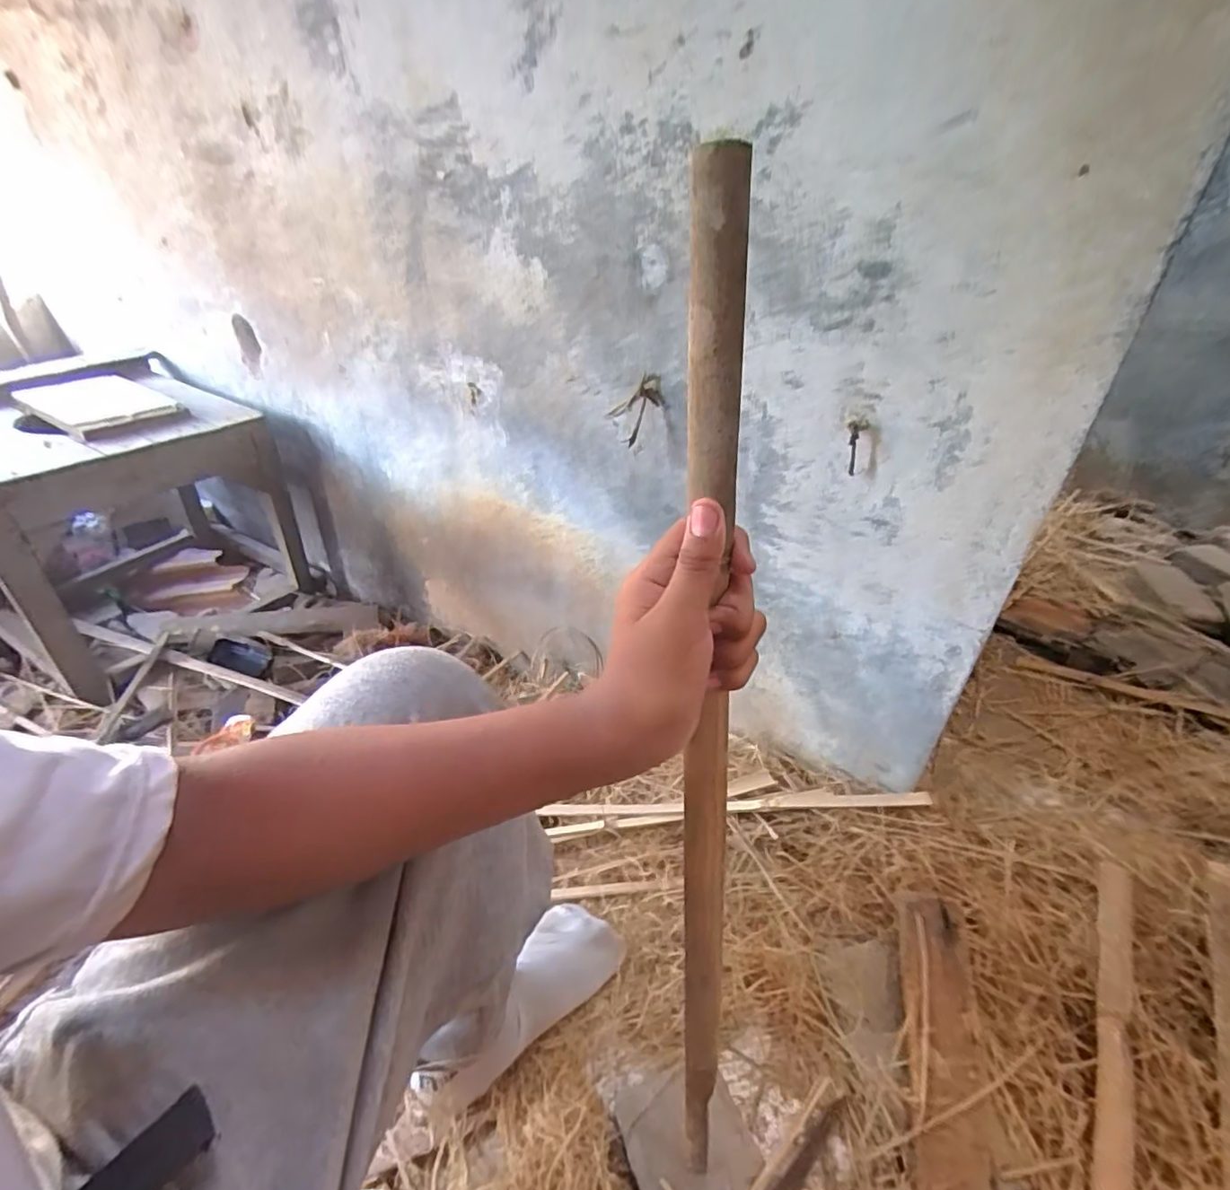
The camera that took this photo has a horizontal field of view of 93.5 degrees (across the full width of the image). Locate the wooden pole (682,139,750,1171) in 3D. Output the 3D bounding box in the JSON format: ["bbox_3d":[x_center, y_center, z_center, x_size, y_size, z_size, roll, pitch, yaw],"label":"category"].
[{"bbox_3d":[0.056,0.131,0.356,0.025,0.663,0.016,-5,21,-8],"label":"wooden pole"}]

